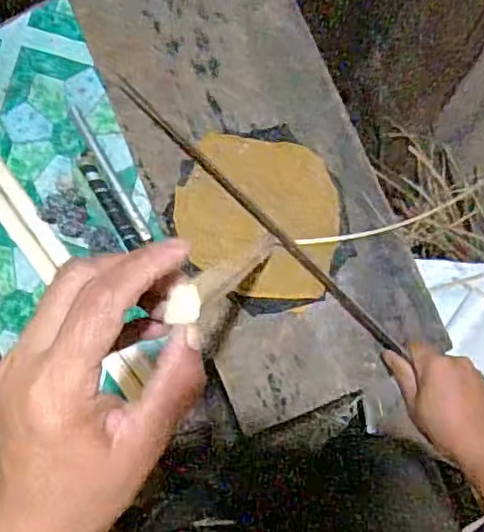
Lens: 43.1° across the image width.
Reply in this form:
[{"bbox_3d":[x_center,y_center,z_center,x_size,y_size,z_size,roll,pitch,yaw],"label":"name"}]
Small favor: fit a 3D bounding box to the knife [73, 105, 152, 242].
[{"bbox_3d":[-0.132,-0.094,0.617,0.011,0.009,0.160,-30,82,-1],"label":"knife"}]

